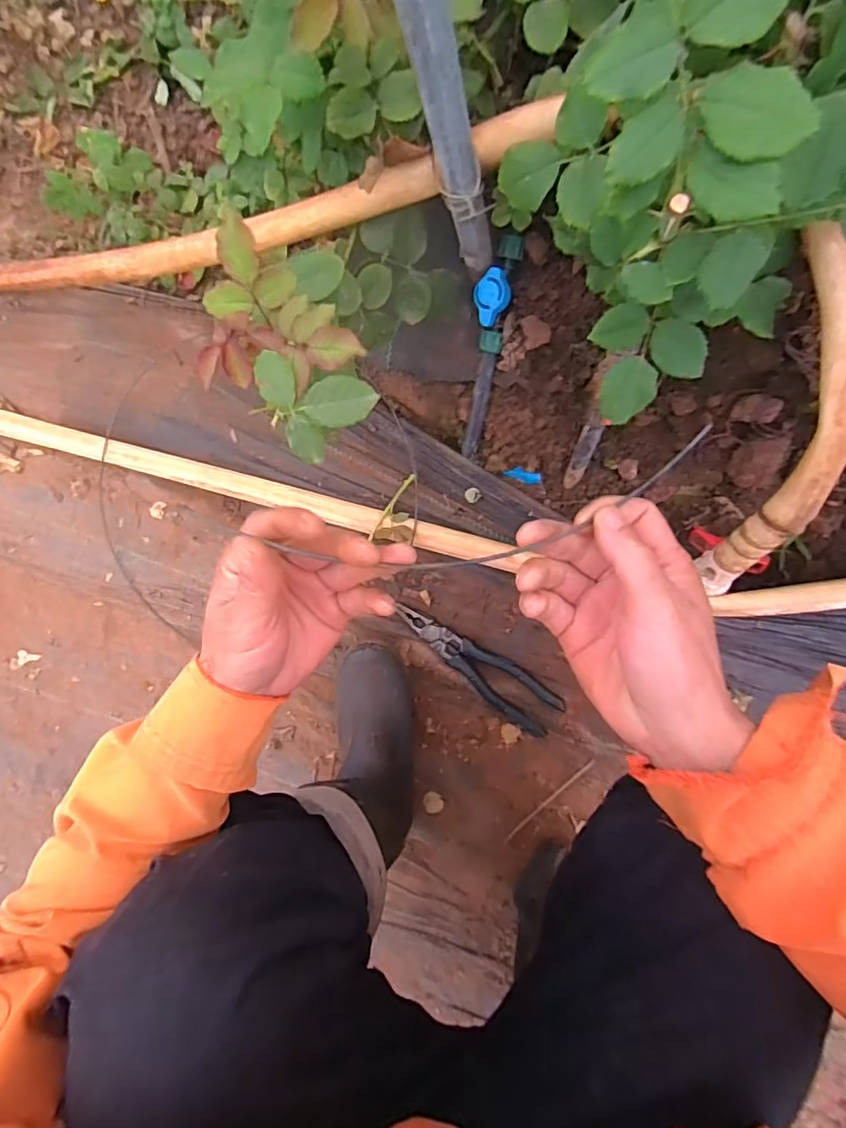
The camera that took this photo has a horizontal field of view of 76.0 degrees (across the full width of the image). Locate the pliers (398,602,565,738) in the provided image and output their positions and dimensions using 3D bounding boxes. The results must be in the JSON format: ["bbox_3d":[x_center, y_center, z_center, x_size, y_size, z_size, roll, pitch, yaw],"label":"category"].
[{"bbox_3d":[0.063,0.117,0.627,0.211,0.028,0.055,36,99,3],"label":"pliers"}]

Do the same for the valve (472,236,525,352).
[{"bbox_3d":[0.066,-0.248,0.497,0.032,0.031,0.098,14,113,7],"label":"valve"}]

